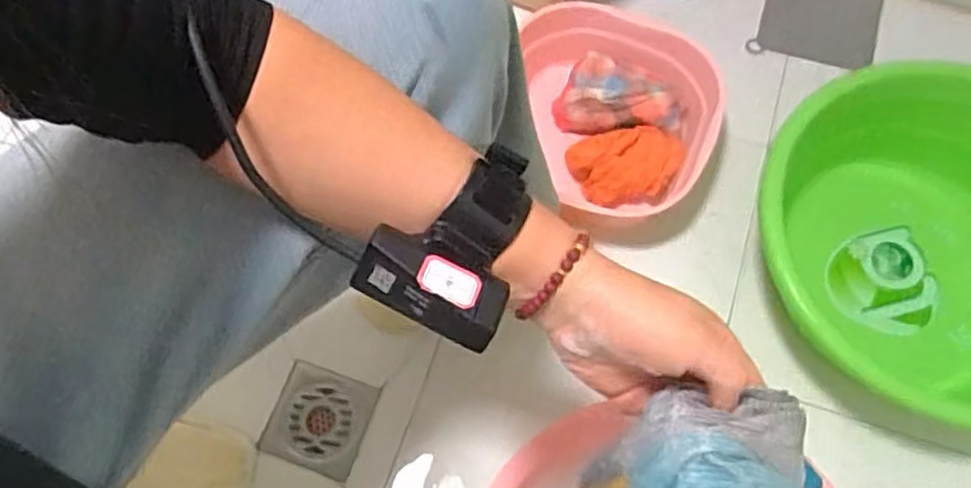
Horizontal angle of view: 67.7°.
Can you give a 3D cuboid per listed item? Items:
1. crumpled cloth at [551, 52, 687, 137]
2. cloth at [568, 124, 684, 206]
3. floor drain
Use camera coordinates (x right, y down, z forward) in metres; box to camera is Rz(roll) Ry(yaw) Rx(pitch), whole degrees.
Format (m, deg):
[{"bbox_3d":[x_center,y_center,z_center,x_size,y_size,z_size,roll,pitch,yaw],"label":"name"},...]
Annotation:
[{"bbox_3d":[0.162,-0.171,0.862,0.151,0.074,0.076,10,67,4],"label":"crumpled cloth"},{"bbox_3d":[0.163,-0.093,0.841,0.133,0.049,0.087,-2,67,-1],"label":"cloth"},{"bbox_3d":[-0.180,0.191,0.788,0.103,0.004,0.105,17,68,7],"label":"floor drain"}]

